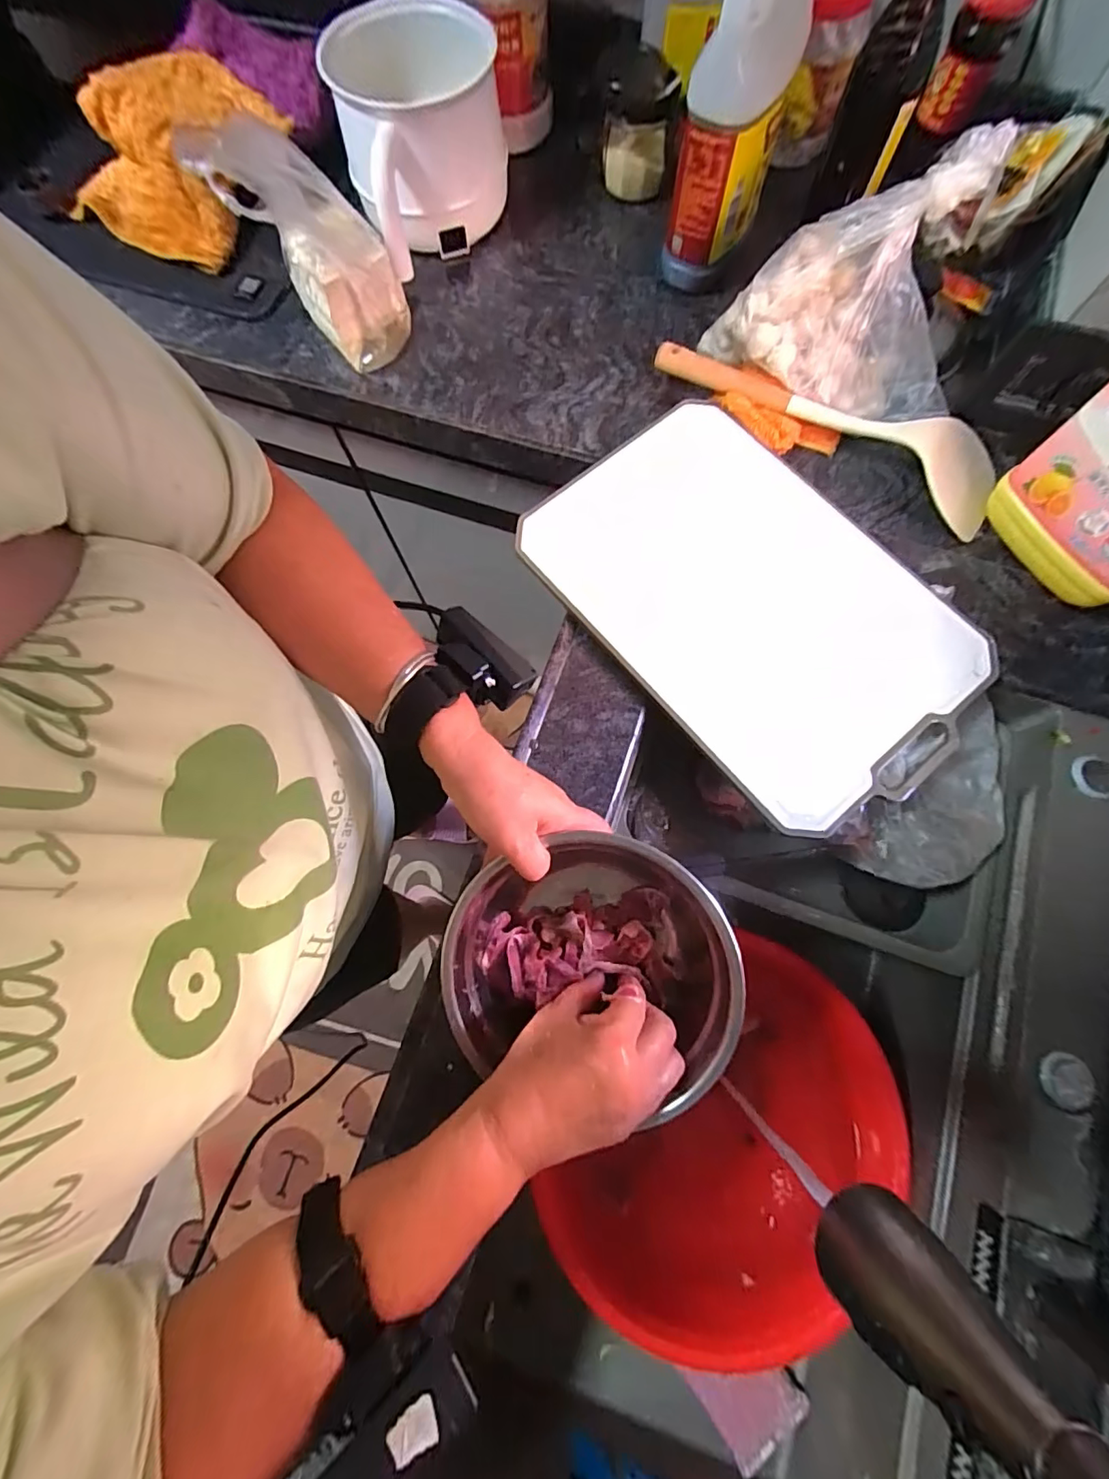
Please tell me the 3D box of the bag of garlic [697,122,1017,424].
[{"bbox_3d":[0.264,-0.388,0.461,0.220,0.183,0.087,18,76,6],"label":"bag of garlic"}]

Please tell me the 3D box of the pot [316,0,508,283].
[{"bbox_3d":[-0.145,-0.646,0.576,0.163,0.148,0.211,-23,75,-5],"label":"pot"}]

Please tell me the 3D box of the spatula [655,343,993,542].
[{"bbox_3d":[0.265,-0.315,0.509,0.348,0.052,0.058,34,78,10],"label":"spatula"}]

